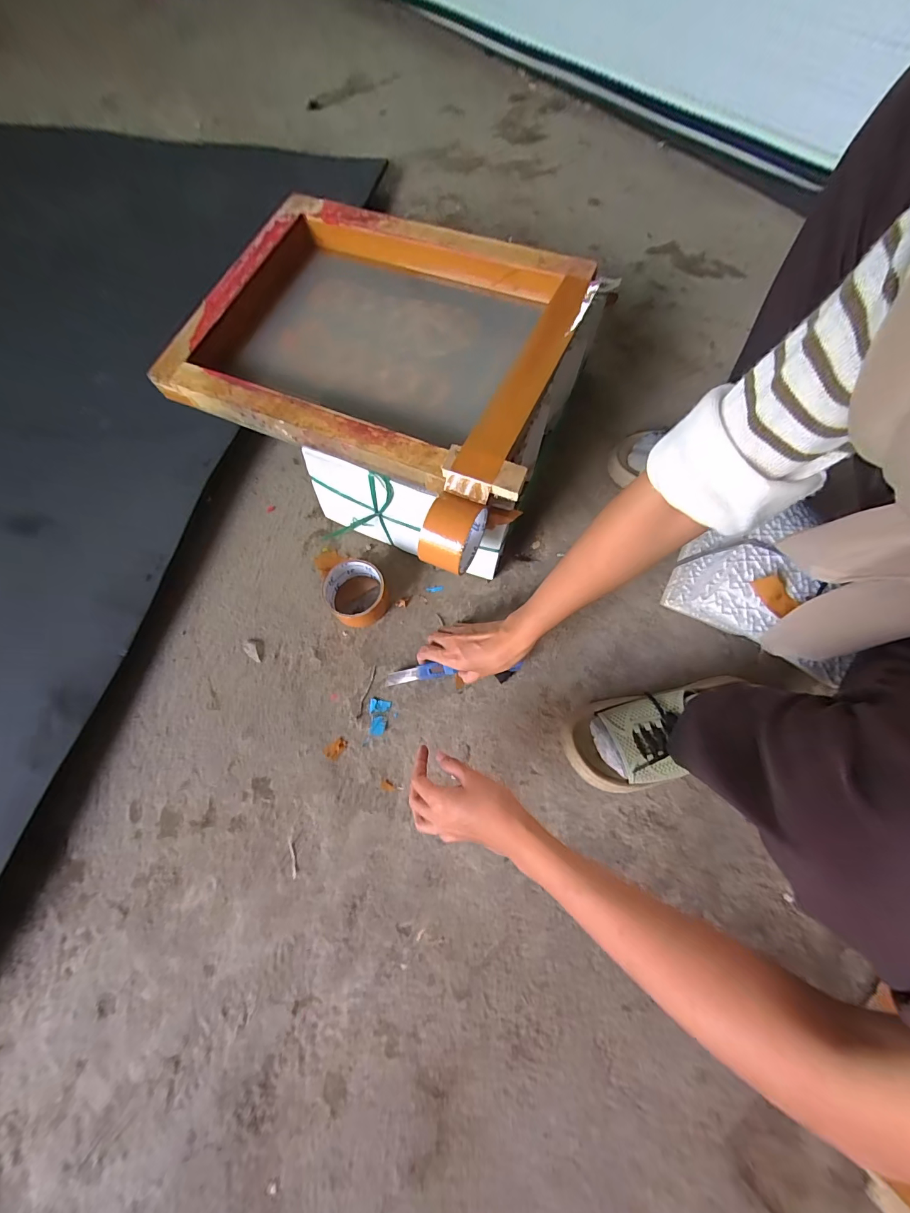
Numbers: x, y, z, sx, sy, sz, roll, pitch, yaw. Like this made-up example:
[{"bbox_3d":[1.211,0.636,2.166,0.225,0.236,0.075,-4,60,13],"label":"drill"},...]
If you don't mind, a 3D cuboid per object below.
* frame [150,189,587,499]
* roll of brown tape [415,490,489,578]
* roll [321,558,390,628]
[{"bbox_3d":[-0.093,-0.346,0.547,0.480,0.055,0.373,22,73,10],"label":"frame"},{"bbox_3d":[-0.002,-0.080,0.468,0.049,0.074,0.077,25,73,11],"label":"roll of brown tape"},{"bbox_3d":[-0.140,-0.023,0.582,0.081,0.044,0.092,-25,71,-6],"label":"roll"}]

